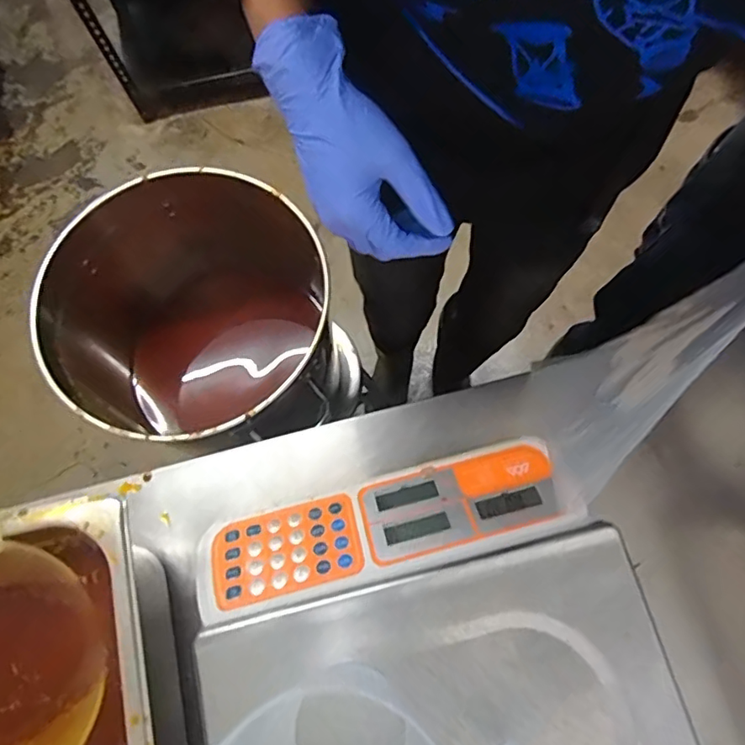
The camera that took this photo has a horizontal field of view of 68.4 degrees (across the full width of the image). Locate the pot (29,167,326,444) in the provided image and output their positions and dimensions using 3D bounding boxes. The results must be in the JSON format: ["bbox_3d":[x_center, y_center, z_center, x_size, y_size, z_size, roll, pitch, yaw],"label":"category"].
[{"bbox_3d":[-0.228,-0.045,0.836,0.355,0.366,0.352,0,72,1],"label":"pot"}]

